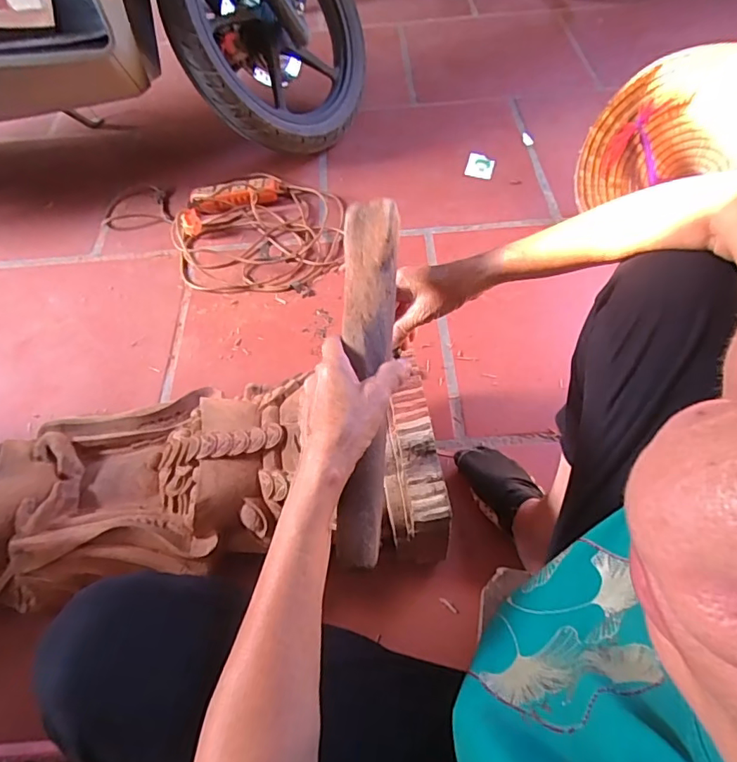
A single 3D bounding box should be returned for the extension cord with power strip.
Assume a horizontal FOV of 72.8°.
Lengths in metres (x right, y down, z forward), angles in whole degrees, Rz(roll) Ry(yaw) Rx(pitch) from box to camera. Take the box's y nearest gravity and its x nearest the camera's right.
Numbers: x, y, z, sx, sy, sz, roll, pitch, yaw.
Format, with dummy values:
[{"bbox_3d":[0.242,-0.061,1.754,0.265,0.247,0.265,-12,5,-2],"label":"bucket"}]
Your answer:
[{"bbox_3d":[-0.226,-0.334,1.082,0.368,0.065,0.331,-1,58,2],"label":"extension cord with power strip"}]

